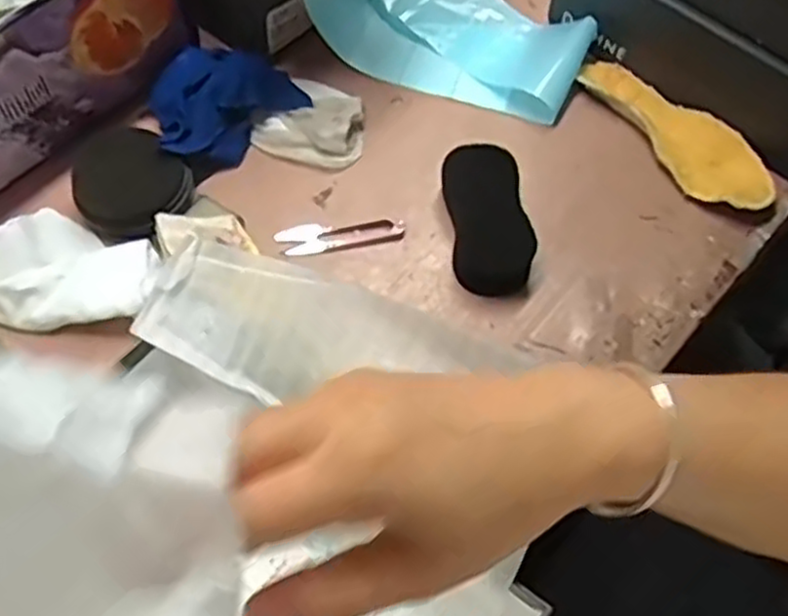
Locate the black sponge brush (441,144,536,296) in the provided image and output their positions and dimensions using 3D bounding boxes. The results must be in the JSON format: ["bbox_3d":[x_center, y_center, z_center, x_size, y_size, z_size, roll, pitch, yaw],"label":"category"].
[{"bbox_3d":[0.077,-0.074,0.614,0.059,0.037,0.125,-8,76,-7],"label":"black sponge brush"}]

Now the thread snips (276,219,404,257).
[{"bbox_3d":[-0.043,-0.062,0.625,0.104,0.009,0.028,-10,64,-8],"label":"thread snips"}]

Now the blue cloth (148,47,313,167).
[{"bbox_3d":[-0.157,-0.182,0.659,0.104,0.045,0.136,39,68,16],"label":"blue cloth"}]

